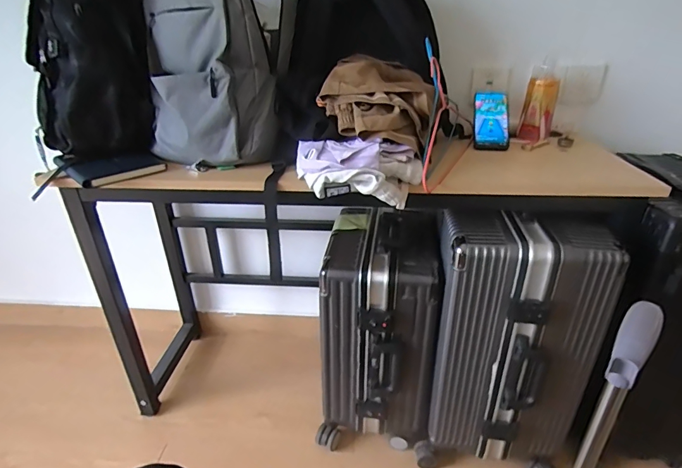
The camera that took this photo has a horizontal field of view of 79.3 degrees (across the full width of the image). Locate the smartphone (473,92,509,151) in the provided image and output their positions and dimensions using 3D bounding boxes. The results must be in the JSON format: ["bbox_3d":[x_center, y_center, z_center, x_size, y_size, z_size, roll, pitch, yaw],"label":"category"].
[{"bbox_3d":[0.345,-0.256,0.943,0.075,0.016,0.154,4,71,10],"label":"smartphone"}]

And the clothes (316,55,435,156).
[{"bbox_3d":[0.068,-0.256,0.788,0.204,0.115,0.218,6,28,12],"label":"clothes"}]

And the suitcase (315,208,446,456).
[{"bbox_3d":[0.092,0.226,1.023,0.244,0.492,0.291,2,28,5],"label":"suitcase"}]

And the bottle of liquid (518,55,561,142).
[{"bbox_3d":[0.455,-0.298,0.944,0.066,0.154,0.077,2,28,4],"label":"bottle of liquid"}]

